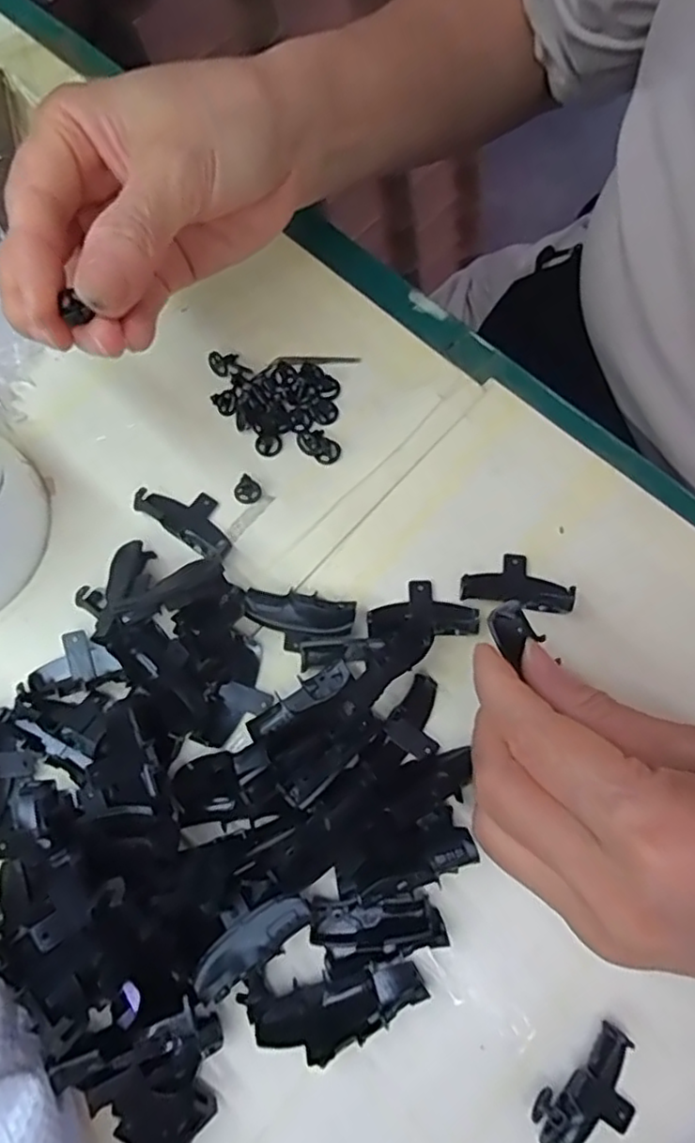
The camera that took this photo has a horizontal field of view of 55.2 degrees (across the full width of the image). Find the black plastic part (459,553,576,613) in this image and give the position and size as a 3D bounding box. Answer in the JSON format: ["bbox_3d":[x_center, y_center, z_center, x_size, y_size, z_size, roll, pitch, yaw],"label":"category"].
[{"bbox_3d":[0.065,0.003,0.255,0.040,0.010,0.022,11,75,3],"label":"black plastic part"}]

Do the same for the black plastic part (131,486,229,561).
[{"bbox_3d":[-0.062,-0.022,0.263,0.044,0.013,0.022,35,78,9],"label":"black plastic part"}]

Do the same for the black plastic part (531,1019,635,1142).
[{"bbox_3d":[0.079,0.167,0.209,0.040,0.010,0.024,-43,79,-10],"label":"black plastic part"}]

